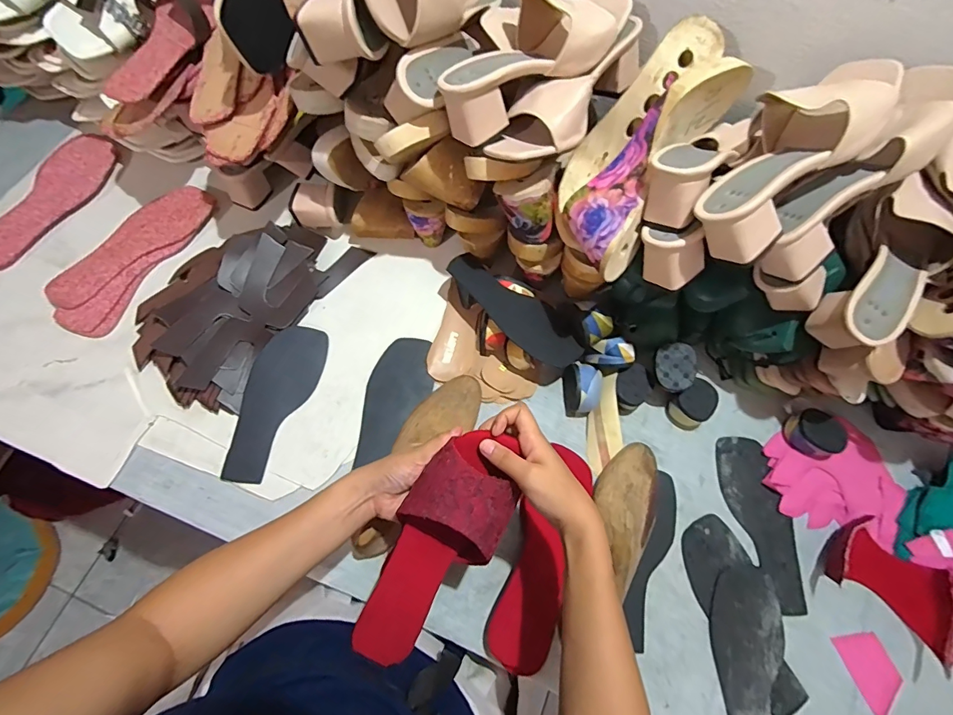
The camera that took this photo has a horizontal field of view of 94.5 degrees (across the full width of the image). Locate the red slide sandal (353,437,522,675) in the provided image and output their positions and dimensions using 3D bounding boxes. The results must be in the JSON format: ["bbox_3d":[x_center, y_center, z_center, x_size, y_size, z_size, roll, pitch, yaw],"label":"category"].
[{"bbox_3d":[-0.037,0.173,0.397,0.084,0.042,0.226,30,98,7],"label":"red slide sandal"}]

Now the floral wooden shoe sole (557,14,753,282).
[{"bbox_3d":[0.171,-0.218,0.469,0.120,0.086,0.265,30,94,7],"label":"floral wooden shoe sole"}]

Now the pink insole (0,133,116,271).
[{"bbox_3d":[-0.620,-0.230,0.634,0.093,0.019,0.238,20,71,7],"label":"pink insole"}]

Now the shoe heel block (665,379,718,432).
[{"bbox_3d":[0.292,0.059,0.586,0.047,0.035,0.073,41,73,11],"label":"shoe heel block"}]

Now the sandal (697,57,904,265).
[{"bbox_3d":[0.293,-0.193,0.409,0.220,0.081,0.096,-43,80,-11],"label":"sandal"}]

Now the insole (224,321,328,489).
[{"bbox_3d":[-0.258,0.054,0.564,0.078,0.005,0.206,19,70,-4],"label":"insole"}]

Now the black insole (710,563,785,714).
[{"bbox_3d":[0.303,0.346,0.493,0.080,0.008,0.205,14,69,2],"label":"black insole"}]

